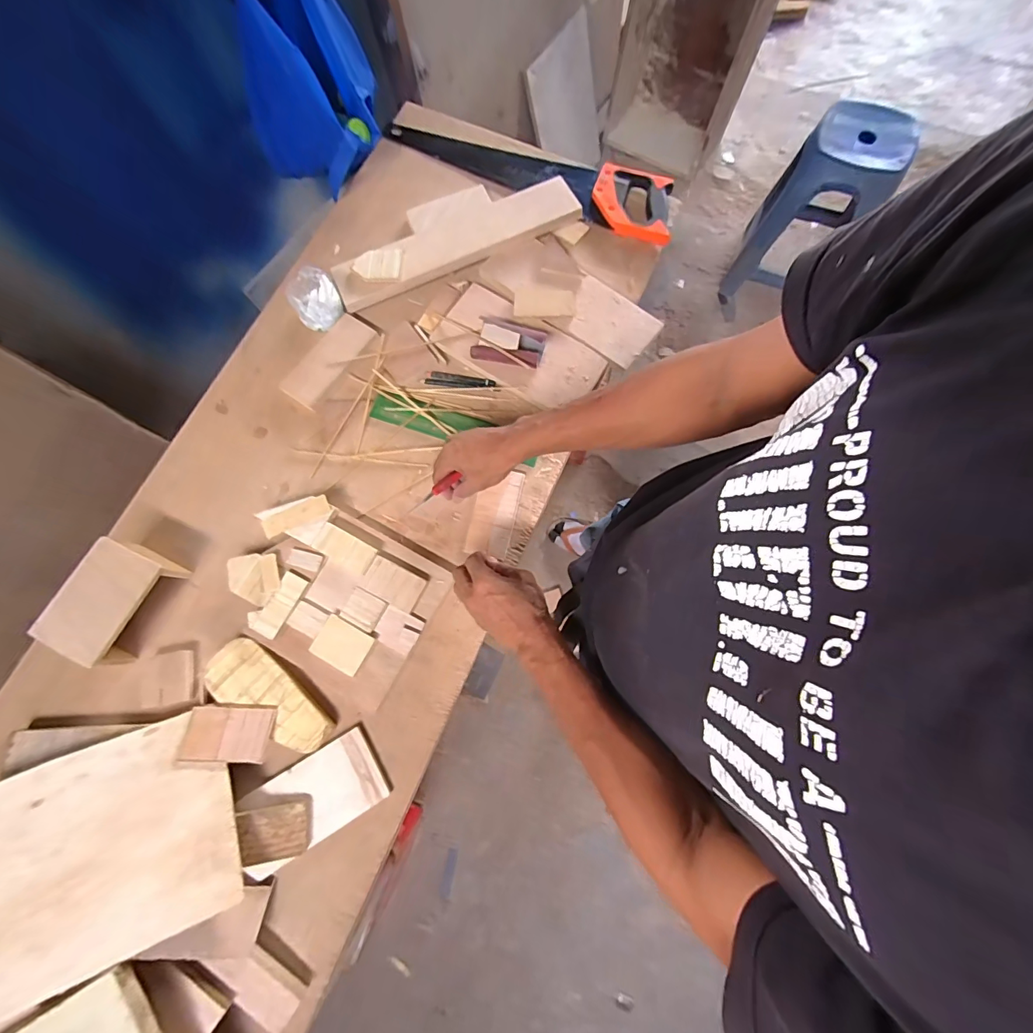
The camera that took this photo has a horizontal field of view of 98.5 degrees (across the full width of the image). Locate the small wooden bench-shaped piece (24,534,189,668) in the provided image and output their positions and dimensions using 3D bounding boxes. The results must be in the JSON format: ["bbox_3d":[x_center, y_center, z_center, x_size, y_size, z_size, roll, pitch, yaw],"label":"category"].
[{"bbox_3d":[-0.498,0.105,0.552,0.098,0.063,0.131,26,78,8],"label":"small wooden bench-shaped piece"}]

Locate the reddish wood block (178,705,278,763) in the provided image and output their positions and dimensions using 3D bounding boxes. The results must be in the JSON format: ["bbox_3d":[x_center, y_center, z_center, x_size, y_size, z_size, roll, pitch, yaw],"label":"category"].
[{"bbox_3d":[-0.337,0.254,0.522,0.091,0.009,0.058,6,63,-7],"label":"reddish wood block"}]

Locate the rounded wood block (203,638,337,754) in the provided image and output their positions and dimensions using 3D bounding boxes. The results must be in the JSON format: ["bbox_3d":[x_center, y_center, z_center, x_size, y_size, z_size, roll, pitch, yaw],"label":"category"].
[{"bbox_3d":[-0.306,0.224,0.552,0.169,0.024,0.072,40,80,11],"label":"rounded wood block"}]

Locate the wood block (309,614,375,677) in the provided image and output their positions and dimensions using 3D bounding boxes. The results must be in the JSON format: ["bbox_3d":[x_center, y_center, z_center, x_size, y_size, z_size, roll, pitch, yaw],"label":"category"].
[{"bbox_3d":[-0.216,0.158,0.550,0.064,0.004,0.052,26,78,8],"label":"wood block"}]

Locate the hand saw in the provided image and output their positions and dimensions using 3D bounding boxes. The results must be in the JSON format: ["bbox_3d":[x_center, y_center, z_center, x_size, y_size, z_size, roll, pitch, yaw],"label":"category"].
[{"bbox_3d":[0.023,-0.593,0.755,0.517,0.024,0.119,24,77,7],"label":"hand saw"}]

